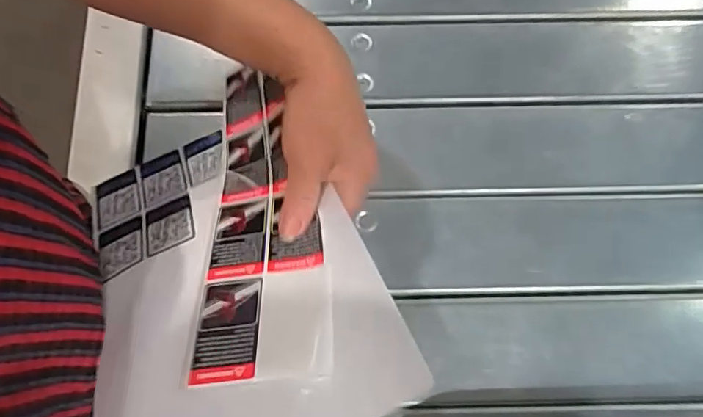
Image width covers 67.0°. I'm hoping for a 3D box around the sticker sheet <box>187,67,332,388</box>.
[{"bbox_3d":[-0.056,-0.009,0.346,0.074,0.026,0.249,-8,45,2],"label":"sticker sheet"}]

